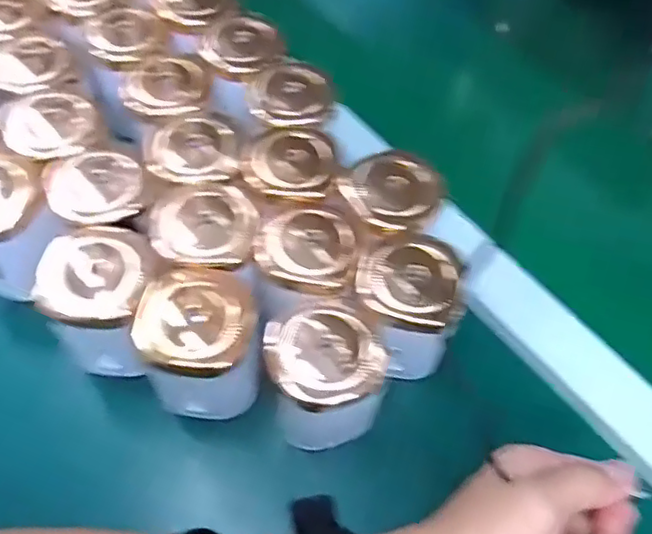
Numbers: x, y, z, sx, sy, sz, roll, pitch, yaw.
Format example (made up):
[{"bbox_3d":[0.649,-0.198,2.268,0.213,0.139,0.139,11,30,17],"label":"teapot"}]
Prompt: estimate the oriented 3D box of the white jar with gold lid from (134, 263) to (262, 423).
[{"bbox_3d":[-0.068,0.041,0.331,0.064,0.067,0.056,-4,59,-4],"label":"white jar with gold lid"}]

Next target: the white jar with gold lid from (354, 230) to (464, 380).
[{"bbox_3d":[0.043,0.021,0.340,0.054,0.058,0.056,1,58,-2],"label":"white jar with gold lid"}]

